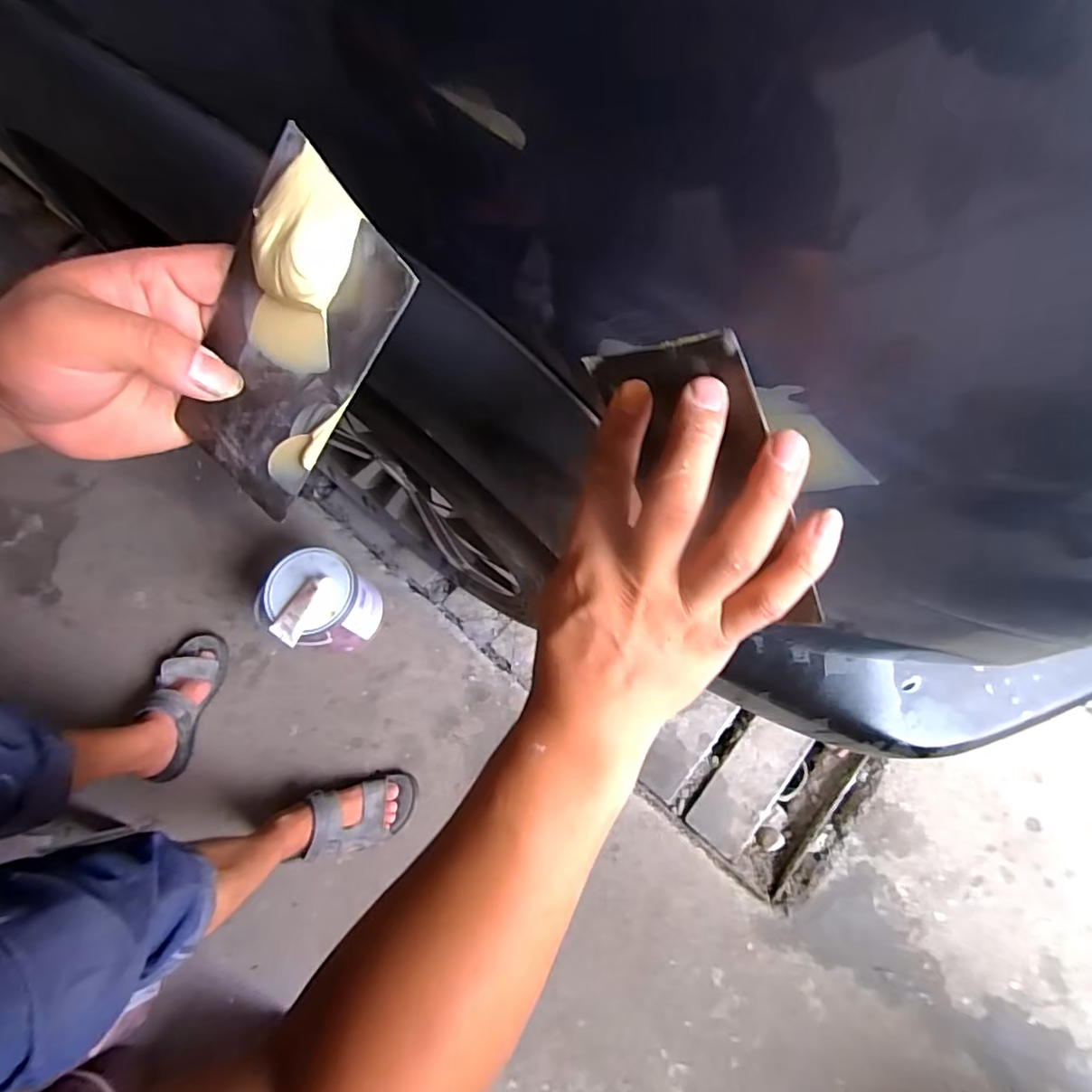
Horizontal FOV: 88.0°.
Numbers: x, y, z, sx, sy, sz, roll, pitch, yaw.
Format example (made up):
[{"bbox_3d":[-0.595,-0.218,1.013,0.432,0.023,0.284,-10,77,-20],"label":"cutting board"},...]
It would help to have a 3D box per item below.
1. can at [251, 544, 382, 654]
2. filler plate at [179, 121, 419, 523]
[{"bbox_3d":[-0.390,0.105,1.006,0.151,0.177,0.152,0,70,1],"label":"can"},{"bbox_3d":[-0.111,-0.078,0.227,0.072,0.018,0.134,42,116,4],"label":"filler plate"}]

